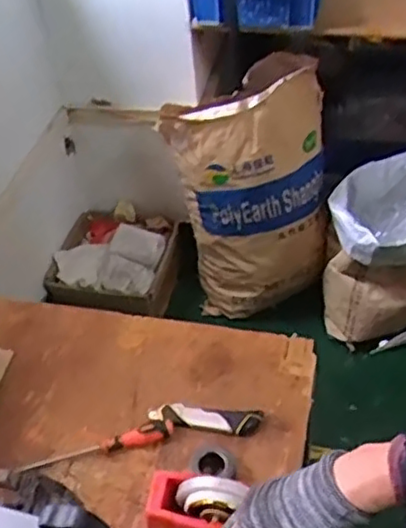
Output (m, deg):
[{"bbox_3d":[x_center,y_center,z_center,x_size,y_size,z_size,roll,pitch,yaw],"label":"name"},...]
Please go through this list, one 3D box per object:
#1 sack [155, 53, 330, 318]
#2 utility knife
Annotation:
[{"bbox_3d":[0.134,-0.175,1.822,0.390,0.634,0.273,-23,47,-18],"label":"sack"},{"bbox_3d":[0.005,0.224,0.986,0.158,0.024,0.036,3,44,8],"label":"utility knife"}]

